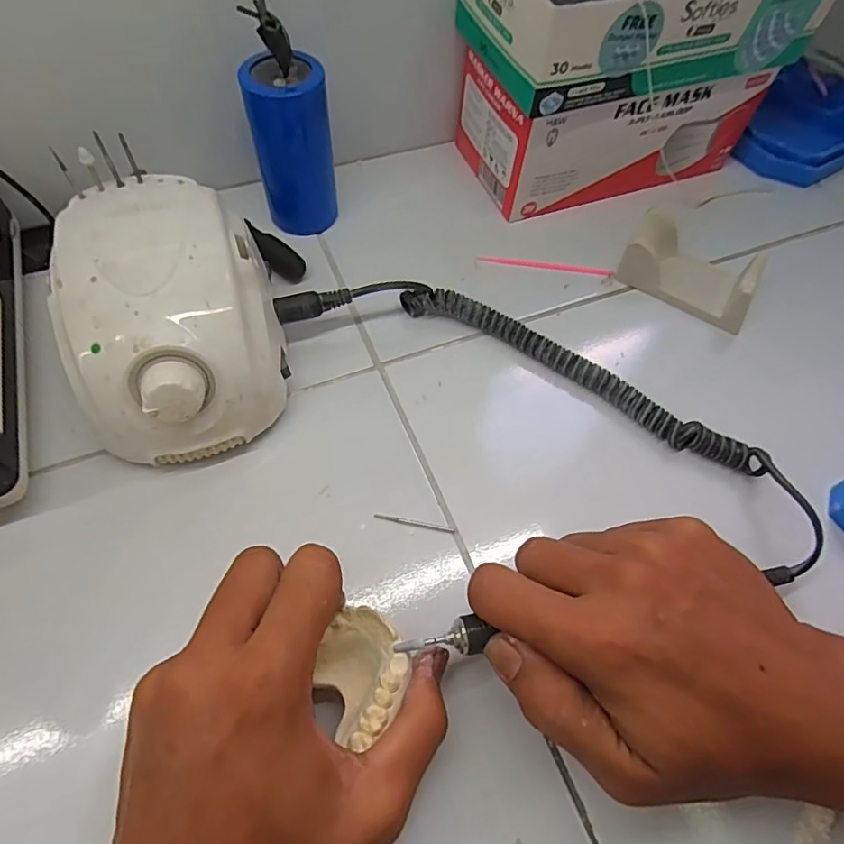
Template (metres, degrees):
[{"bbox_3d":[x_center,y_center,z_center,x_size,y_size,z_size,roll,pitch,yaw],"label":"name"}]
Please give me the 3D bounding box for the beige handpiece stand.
[{"bbox_3d":[0.186,-0.106,0.377,0.090,0.032,0.043,33,63,14],"label":"beige handpiece stand"}]

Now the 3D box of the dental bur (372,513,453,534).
[{"bbox_3d":[-0.004,0.054,0.295,0.043,0.004,0.004,12,60,3],"label":"dental bur"}]

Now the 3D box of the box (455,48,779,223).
[{"bbox_3d":[0.141,-0.226,0.412,0.209,0.083,0.101,-15,62,-12],"label":"box"}]

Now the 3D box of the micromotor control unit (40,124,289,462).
[{"bbox_3d":[-0.133,-0.055,0.301,0.103,0.085,0.136,-14,62,-12],"label":"micromotor control unit"}]

